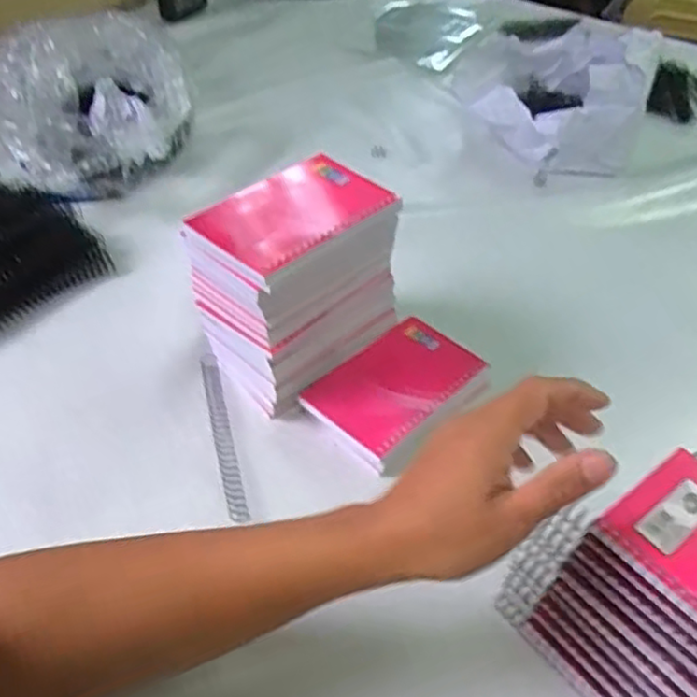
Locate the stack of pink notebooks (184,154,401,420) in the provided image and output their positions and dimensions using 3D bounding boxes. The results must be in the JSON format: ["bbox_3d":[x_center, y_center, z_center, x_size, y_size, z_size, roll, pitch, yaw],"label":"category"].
[{"bbox_3d":[-0.037,-0.043,0.515,0.085,0.154,0.136,35,54,29],"label":"stack of pink notebooks"}]

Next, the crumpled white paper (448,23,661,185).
[{"bbox_3d":[0.244,-0.319,0.831,0.220,0.109,0.234,13,46,11],"label":"crumpled white paper"}]

